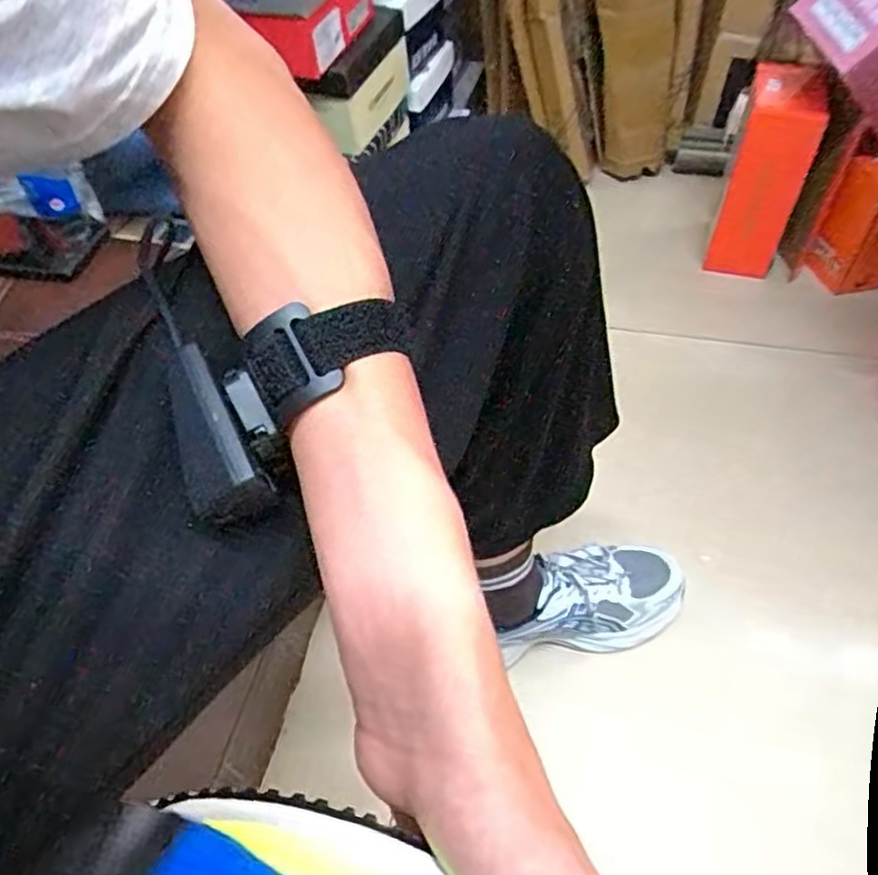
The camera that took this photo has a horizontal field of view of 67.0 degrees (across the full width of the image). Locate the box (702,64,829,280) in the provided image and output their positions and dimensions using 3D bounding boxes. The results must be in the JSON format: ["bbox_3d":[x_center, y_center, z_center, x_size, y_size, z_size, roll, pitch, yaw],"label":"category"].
[{"bbox_3d":[0.494,-0.394,1.012,0.112,0.299,0.097,21,55,18],"label":"box"}]

